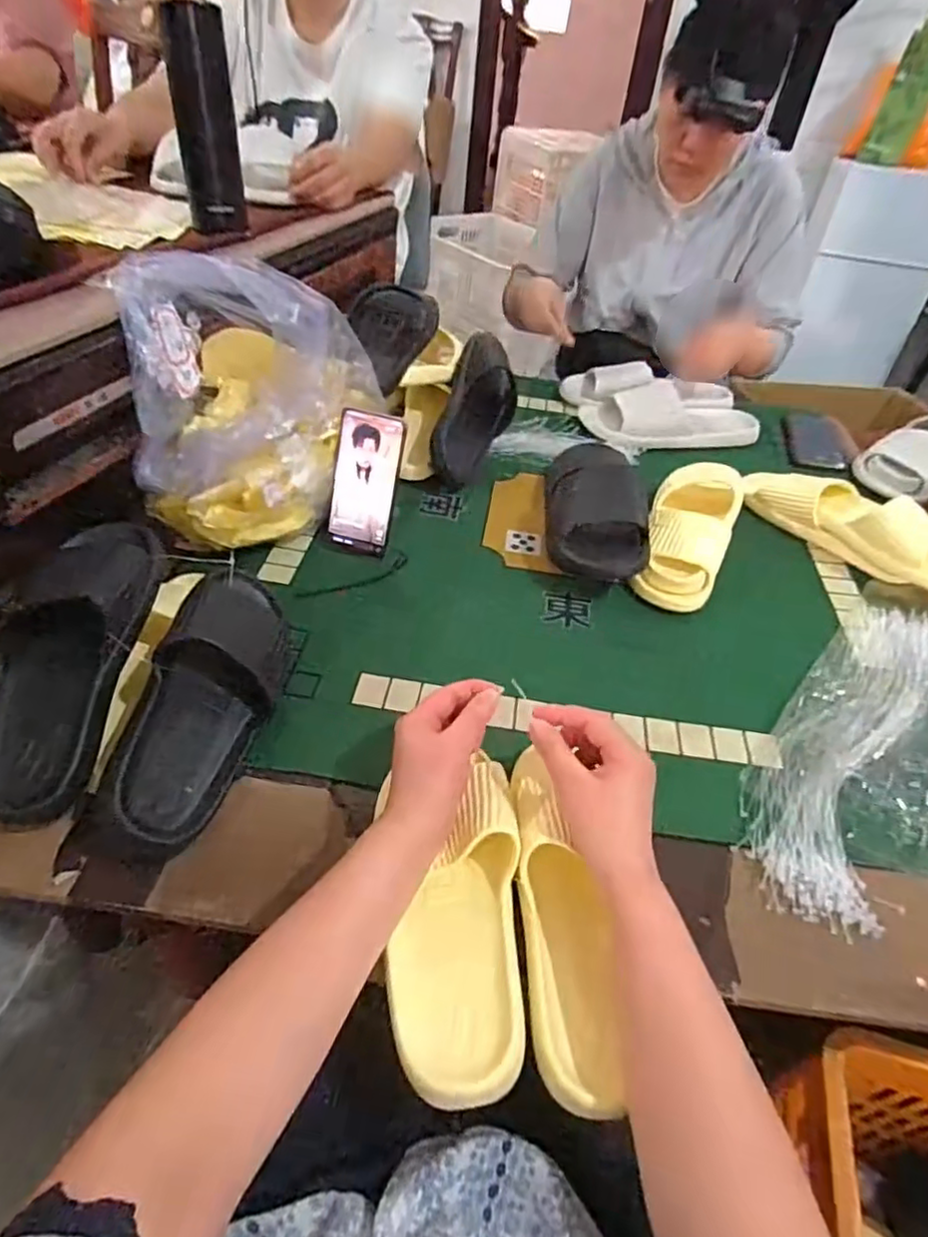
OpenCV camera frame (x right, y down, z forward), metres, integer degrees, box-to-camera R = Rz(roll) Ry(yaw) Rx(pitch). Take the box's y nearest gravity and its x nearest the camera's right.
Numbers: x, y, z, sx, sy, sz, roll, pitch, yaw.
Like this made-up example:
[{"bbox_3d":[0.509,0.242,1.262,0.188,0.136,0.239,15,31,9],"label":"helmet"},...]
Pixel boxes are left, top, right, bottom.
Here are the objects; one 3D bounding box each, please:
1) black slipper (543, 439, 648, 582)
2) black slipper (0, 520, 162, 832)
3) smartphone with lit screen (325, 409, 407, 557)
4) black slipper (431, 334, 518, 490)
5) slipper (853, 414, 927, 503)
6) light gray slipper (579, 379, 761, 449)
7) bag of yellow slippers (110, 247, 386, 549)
[{"bbox_3d":[0.161,-0.169,0.828,0.110,0.103,0.303,6,43,-1],"label":"black slipper"},{"bbox_3d":[-0.323,0.032,0.519,0.096,0.074,0.252,8,68,0],"label":"black slipper"},{"bbox_3d":[-0.114,-0.154,0.744,0.076,0.155,0.009,13,17,6],"label":"smartphone with lit screen"},{"bbox_3d":[0.013,-0.298,0.934,0.082,0.091,0.235,18,68,11],"label":"black slipper"},{"bbox_3d":[0.704,-0.255,0.988,0.225,0.073,0.124,-24,51,-29],"label":"slipper"},{"bbox_3d":[0.330,-0.332,1.028,0.254,0.070,0.132,-8,45,-15],"label":"light gray slipper"},{"bbox_3d":[-0.237,-0.238,0.703,0.259,0.247,0.161,-31,55,-34],"label":"bag of yellow slippers"}]

